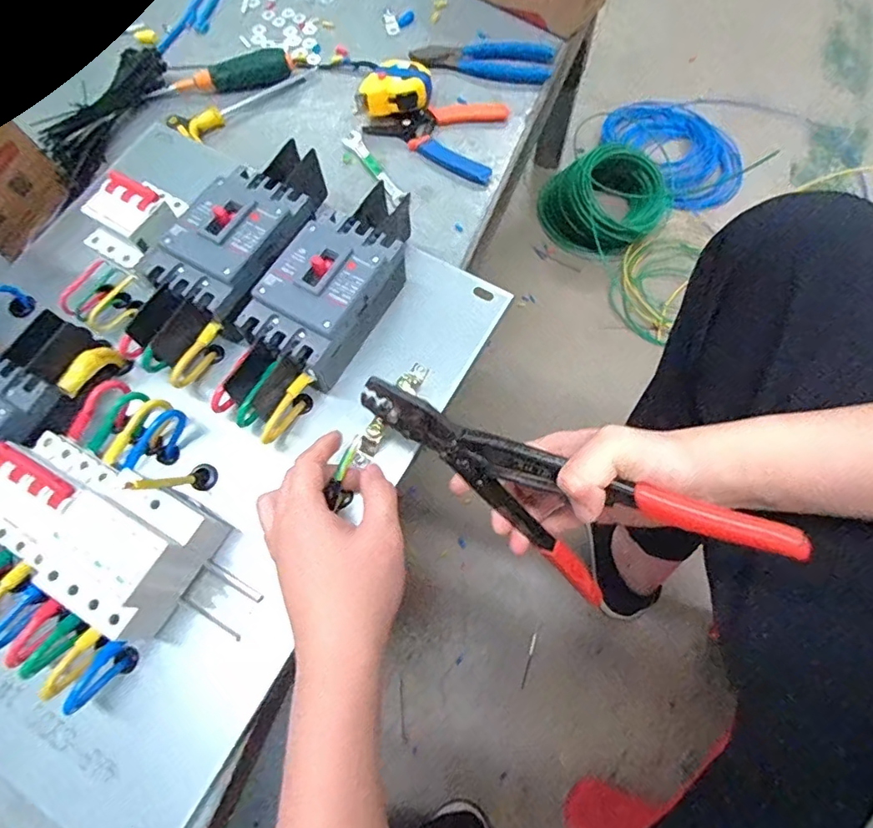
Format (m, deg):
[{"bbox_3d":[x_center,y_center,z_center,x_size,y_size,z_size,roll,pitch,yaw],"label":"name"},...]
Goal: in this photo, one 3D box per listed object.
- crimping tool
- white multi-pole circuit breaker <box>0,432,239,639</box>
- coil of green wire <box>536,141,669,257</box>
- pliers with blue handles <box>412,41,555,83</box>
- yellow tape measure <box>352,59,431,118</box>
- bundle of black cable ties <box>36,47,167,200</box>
[{"bbox_3d":[0.066,0.066,0.371,0.265,0.159,0.047,22,70,10],"label":"crimping tool"},{"bbox_3d":[-0.235,0.078,0.369,0.147,0.077,0.093,28,71,13],"label":"white multi-pole circuit breaker"},{"bbox_3d":[0.320,-0.413,1.002,0.199,0.118,0.188,-1,67,1],"label":"coil of green wire"},{"bbox_3d":[0.054,-0.411,0.606,0.156,0.011,0.060,9,68,5],"label":"pliers with blue handles"},{"bbox_3d":[-0.043,-0.355,0.576,0.079,0.035,0.069,4,68,3],"label":"yellow tape measure"},{"bbox_3d":[-0.360,-0.324,0.574,0.045,0.035,0.195,18,69,9],"label":"bundle of black cable ties"}]

